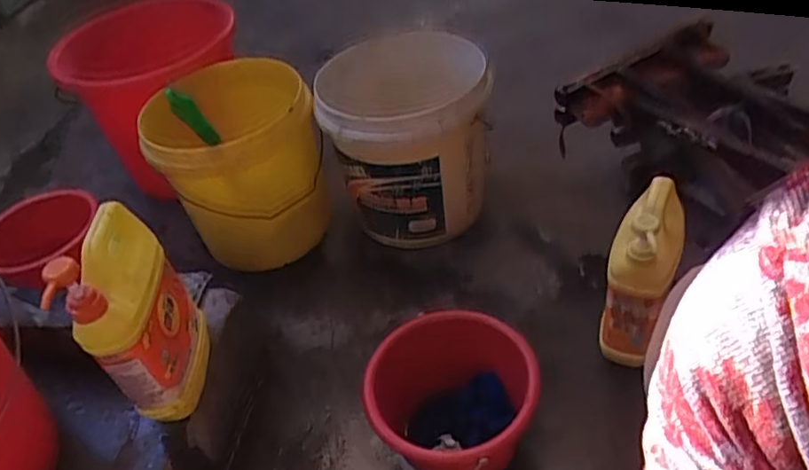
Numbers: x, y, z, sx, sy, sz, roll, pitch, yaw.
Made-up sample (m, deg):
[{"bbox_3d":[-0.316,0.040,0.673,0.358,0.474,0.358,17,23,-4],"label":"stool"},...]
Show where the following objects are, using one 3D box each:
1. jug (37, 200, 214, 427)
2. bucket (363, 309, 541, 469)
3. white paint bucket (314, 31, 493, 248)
[{"bbox_3d":[-0.278,0.081,0.687,0.068,0.221,0.146,-7,43,0],"label":"jug"},{"bbox_3d":[0.061,0.207,0.747,0.175,0.156,0.190,-4,43,4],"label":"bucket"},{"bbox_3d":[0.005,-0.162,1.062,0.279,0.243,0.262,-4,43,4],"label":"white paint bucket"}]

